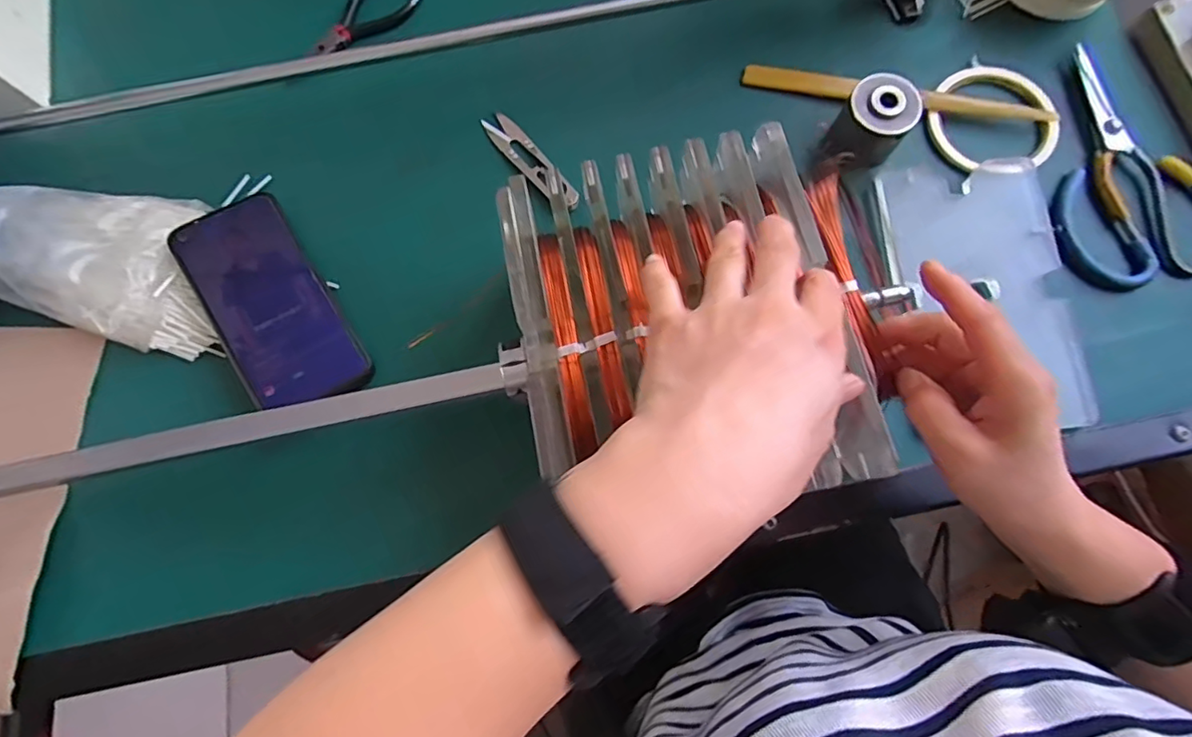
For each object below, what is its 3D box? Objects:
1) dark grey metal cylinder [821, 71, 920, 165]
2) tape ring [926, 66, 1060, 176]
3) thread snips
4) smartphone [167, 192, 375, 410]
[{"bbox_3d":[0.193,-0.171,0.397,0.046,0.041,0.050,0,77,1],"label":"dark grey metal cylinder"},{"bbox_3d":[0.294,-0.184,0.416,0.094,0.017,0.089,0,77,1],"label":"tape ring"},{"bbox_3d":[-0.049,-0.156,0.427,0.023,0.008,0.102,-39,79,-7],"label":"thread snips"},{"bbox_3d":[-0.224,-0.045,0.389,0.074,0.015,0.163,-32,79,-13],"label":"smartphone"}]

